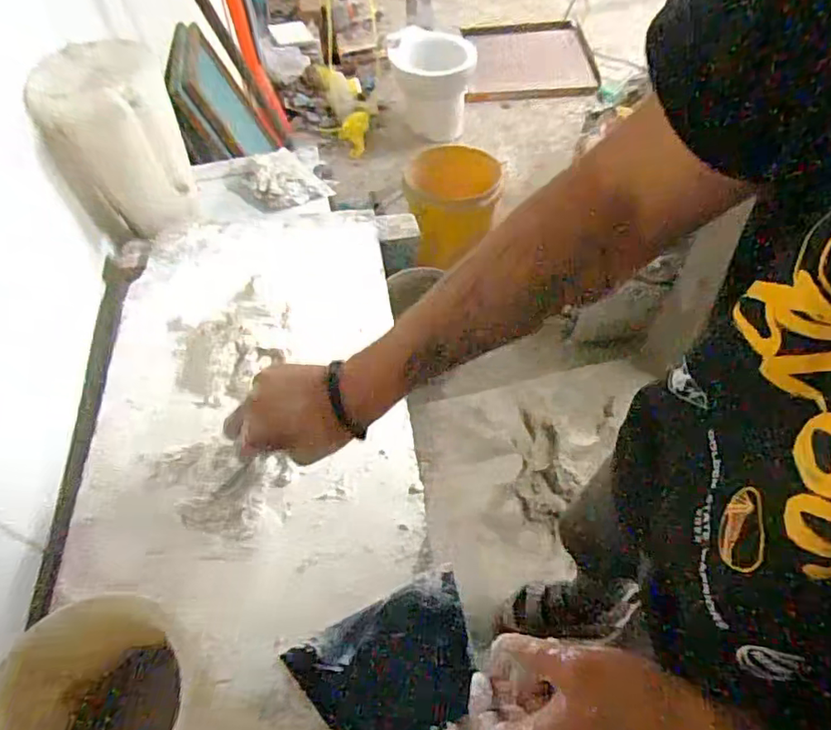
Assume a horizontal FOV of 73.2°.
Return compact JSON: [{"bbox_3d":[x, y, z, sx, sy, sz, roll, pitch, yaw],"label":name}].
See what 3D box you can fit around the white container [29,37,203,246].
[{"bbox_3d":[-0.372,-0.272,0.703,0.126,0.186,0.137,-9,53,-8],"label":"white container"}]

